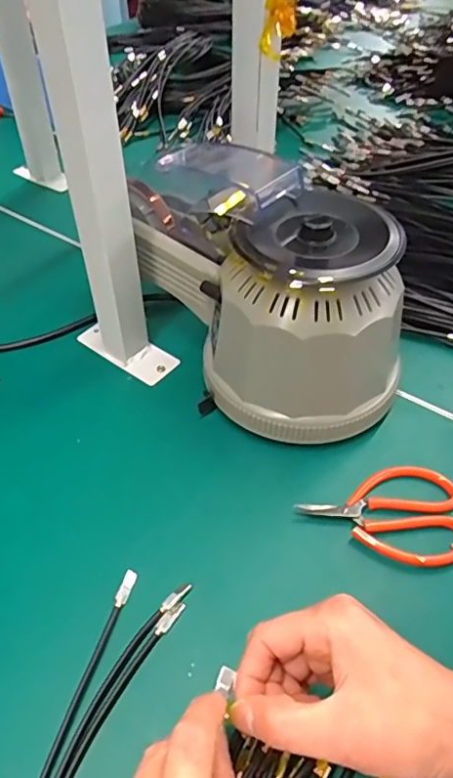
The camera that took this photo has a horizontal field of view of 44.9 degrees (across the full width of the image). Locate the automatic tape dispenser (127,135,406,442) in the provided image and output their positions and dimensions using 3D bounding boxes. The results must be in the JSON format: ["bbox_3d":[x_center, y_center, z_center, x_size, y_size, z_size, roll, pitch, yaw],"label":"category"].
[{"bbox_3d":[0.031,-0.084,0.446,0.156,0.154,0.241,-20,50,-16],"label":"automatic tape dispenser"}]

